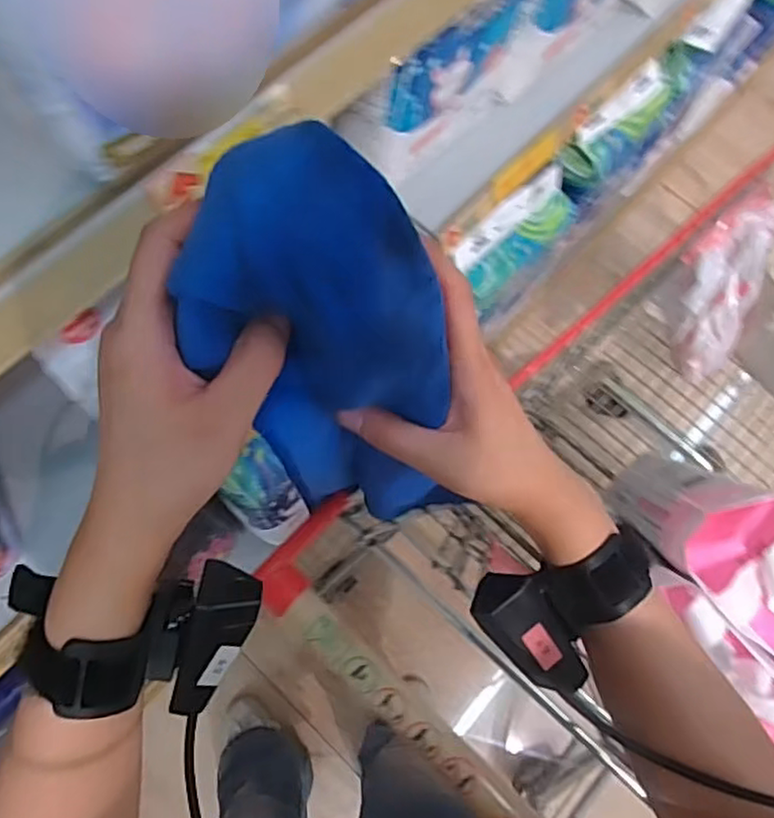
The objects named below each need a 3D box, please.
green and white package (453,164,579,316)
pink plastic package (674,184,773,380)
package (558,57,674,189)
[{"bbox_3d":[0.228,-0.295,1.151,0.084,0.128,0.272,41,74,12],"label":"green and white package"},{"bbox_3d":[0.482,-0.174,0.947,0.120,0.086,0.280,10,115,1],"label":"pink plastic package"},{"bbox_3d":[0.419,-0.494,1.155,0.243,0.101,0.087,-42,77,-15],"label":"package"}]

